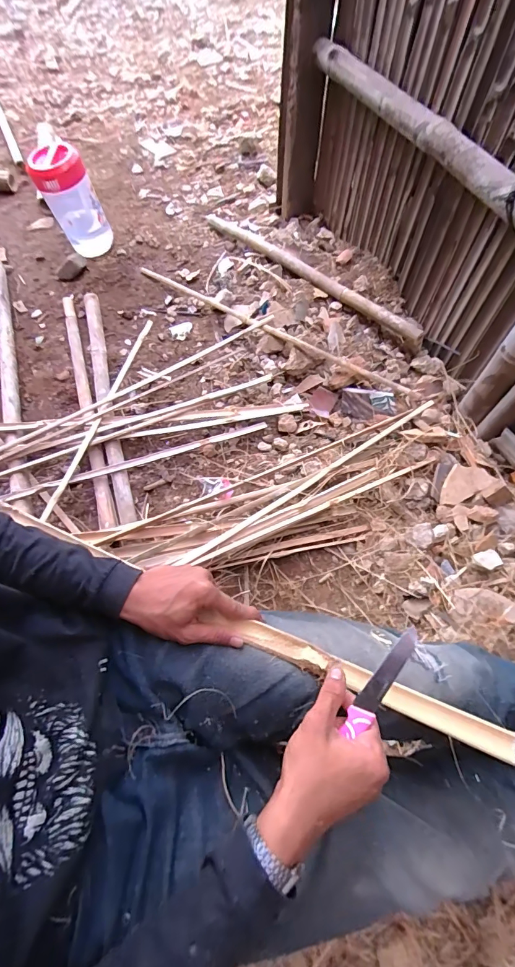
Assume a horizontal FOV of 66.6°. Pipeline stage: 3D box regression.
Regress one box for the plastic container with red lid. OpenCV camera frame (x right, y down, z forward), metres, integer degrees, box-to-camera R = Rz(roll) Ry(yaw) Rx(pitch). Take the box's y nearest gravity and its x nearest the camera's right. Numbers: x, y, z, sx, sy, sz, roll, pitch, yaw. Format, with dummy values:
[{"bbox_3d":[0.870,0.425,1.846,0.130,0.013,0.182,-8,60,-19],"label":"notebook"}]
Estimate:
[{"bbox_3d":[-0.601,-0.910,1.275,0.171,0.327,0.125,-26,66,-13],"label":"plastic container with red lid"}]

